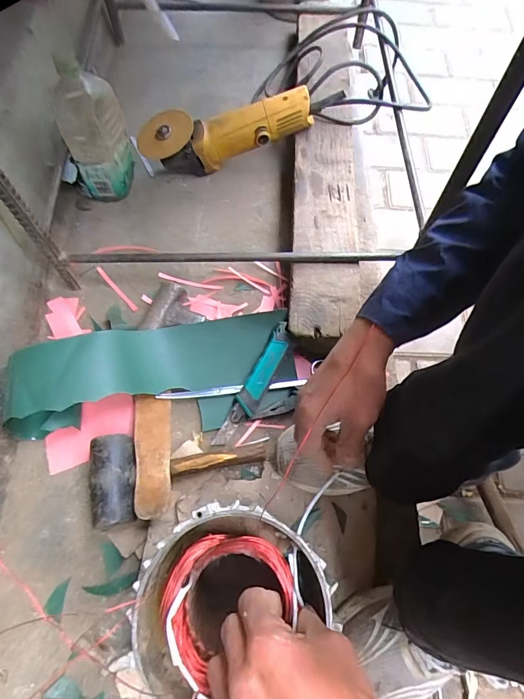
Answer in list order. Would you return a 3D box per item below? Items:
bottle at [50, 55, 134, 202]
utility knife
[{"bbox_3d":[-0.249,-0.319,0.592,0.091,0.182,0.076,-17,69,-7],"label":"bottle"},{"bbox_3d":[-0.010,0.047,0.524,0.033,0.018,0.178,30,86,11],"label":"utility knife"}]

